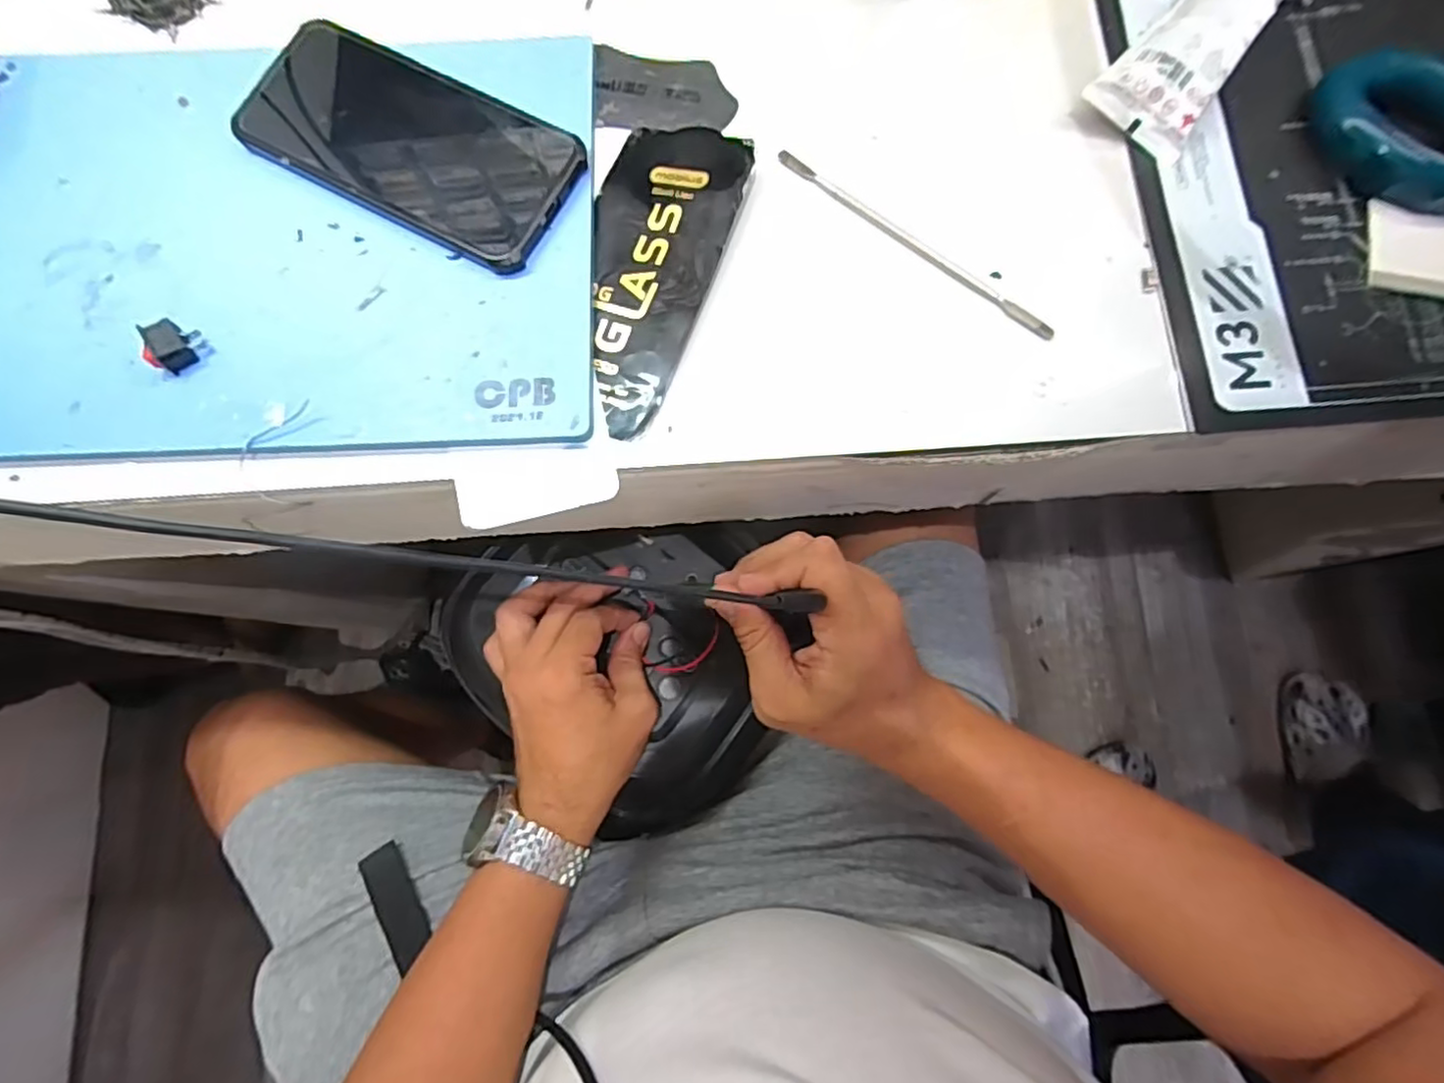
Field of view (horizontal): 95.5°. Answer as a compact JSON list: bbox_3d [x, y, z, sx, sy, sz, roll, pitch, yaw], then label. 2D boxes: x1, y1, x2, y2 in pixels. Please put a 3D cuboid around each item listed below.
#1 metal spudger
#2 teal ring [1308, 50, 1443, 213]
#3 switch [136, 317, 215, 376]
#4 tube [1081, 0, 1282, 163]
[{"bbox_3d":[0.095,-0.149,0.326,0.161,0.004,0.008,38,82,7],"label":"metal spudger"},{"bbox_3d":[0.338,-0.199,0.319,0.057,0.024,0.096,-36,81,-6],"label":"teal ring"},{"bbox_3d":[-0.253,-0.090,0.302,0.023,0.015,0.020,-44,82,-7],"label":"switch"},{"bbox_3d":[0.246,-0.267,0.330,0.051,0.036,0.144,34,82,6],"label":"tube"}]

